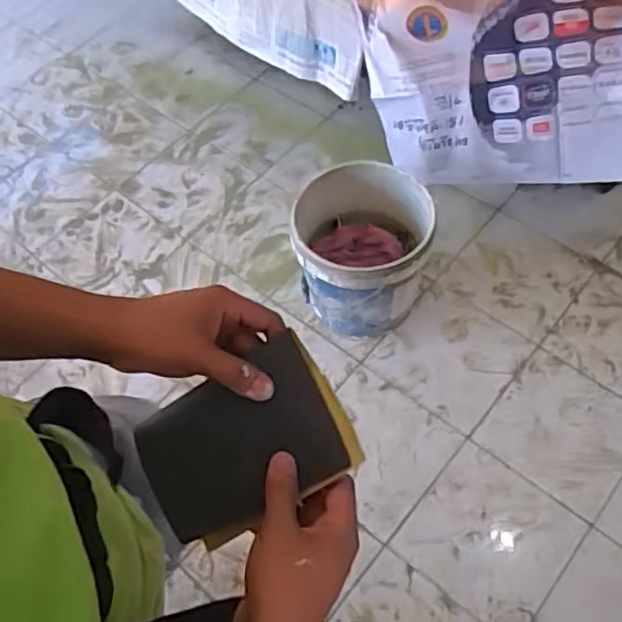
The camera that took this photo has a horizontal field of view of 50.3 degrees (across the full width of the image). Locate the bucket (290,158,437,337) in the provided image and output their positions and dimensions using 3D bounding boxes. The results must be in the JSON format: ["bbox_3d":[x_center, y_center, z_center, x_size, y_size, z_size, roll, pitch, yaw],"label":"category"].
[{"bbox_3d":[0.116,-0.127,1.510,0.284,0.263,0.295,-2,58,3],"label":"bucket"}]

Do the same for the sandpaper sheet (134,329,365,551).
[{"bbox_3d":[-0.047,0.096,0.483,0.144,0.013,0.109,-32,77,0],"label":"sandpaper sheet"}]

